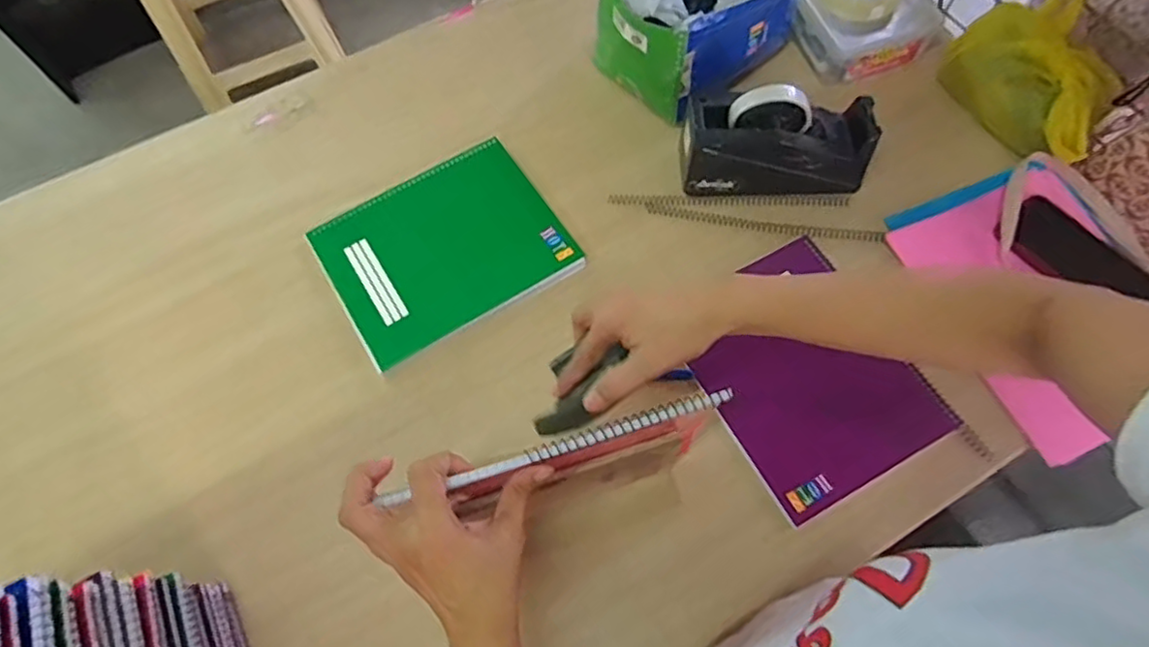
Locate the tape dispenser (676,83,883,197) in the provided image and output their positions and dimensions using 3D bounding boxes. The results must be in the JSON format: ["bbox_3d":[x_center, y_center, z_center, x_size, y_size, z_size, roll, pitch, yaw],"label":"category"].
[{"bbox_3d":[0.216,-0.196,0.694,0.193,0.099,0.075,-4,66,-1],"label":"tape dispenser"}]

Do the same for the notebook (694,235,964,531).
[{"bbox_3d":[0.228,0.045,0.643,0.194,0.012,0.241,-28,68,-11],"label":"notebook"}]

